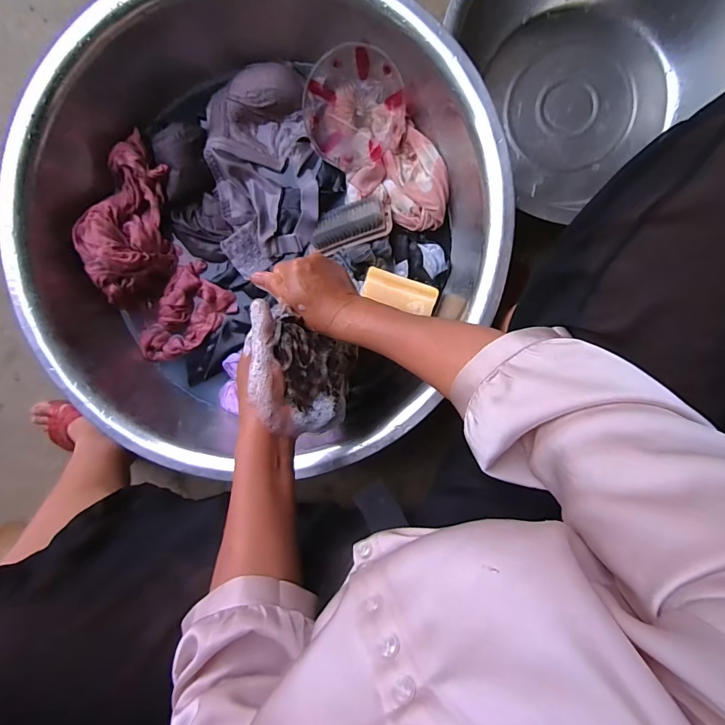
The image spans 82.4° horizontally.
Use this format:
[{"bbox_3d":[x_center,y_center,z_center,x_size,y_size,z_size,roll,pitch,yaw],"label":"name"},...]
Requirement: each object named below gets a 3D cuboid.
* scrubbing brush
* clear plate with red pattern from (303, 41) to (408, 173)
[{"bbox_3d":[-0.018,-0.199,0.596,0.124,0.030,0.063,-17,91,7],"label":"scrubbing brush"},{"bbox_3d":[-0.011,-0.364,0.595,0.143,0.034,0.150,6,109,17],"label":"clear plate with red pattern"}]

